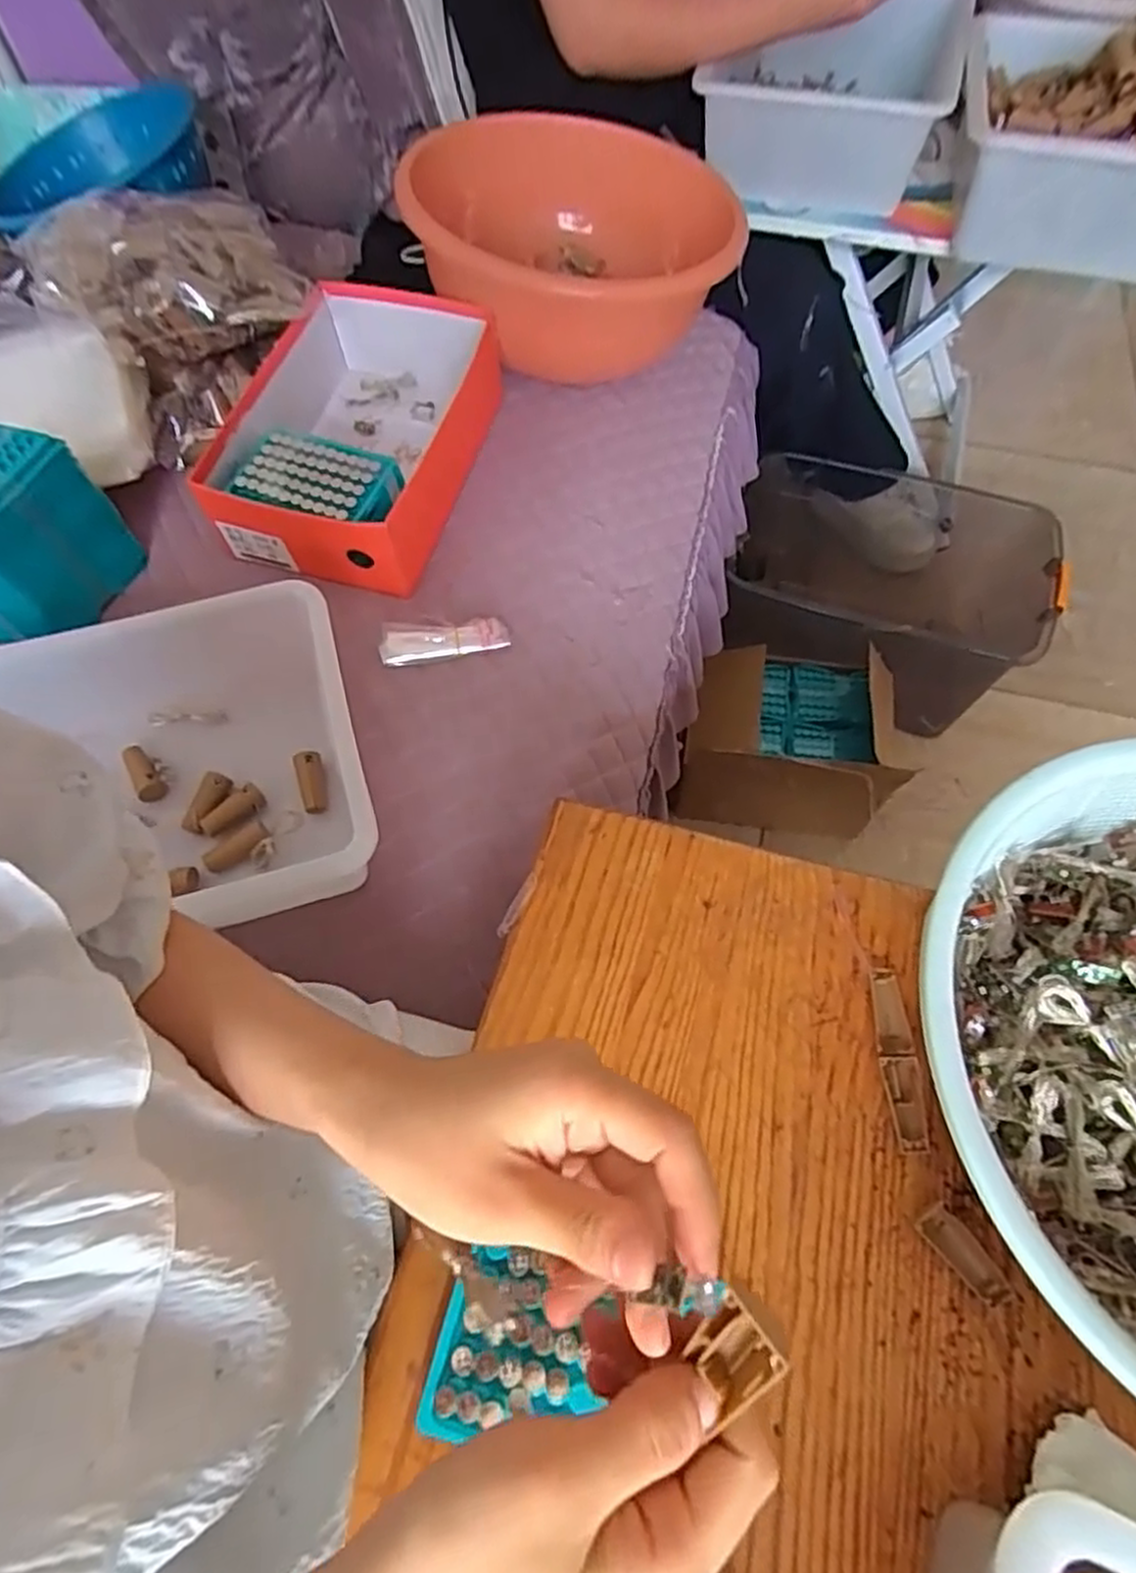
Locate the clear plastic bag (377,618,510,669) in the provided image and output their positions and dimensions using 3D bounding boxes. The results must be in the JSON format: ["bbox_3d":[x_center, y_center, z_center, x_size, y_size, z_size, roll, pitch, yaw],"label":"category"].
[{"bbox_3d":[-0.111,-0.131,0.666,0.114,0.020,0.036,-7,63,-3],"label":"clear plastic bag"}]

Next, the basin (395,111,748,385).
[{"bbox_3d":[0.004,-0.586,0.825,0.335,0.171,0.333,0,63,1],"label":"basin"}]

